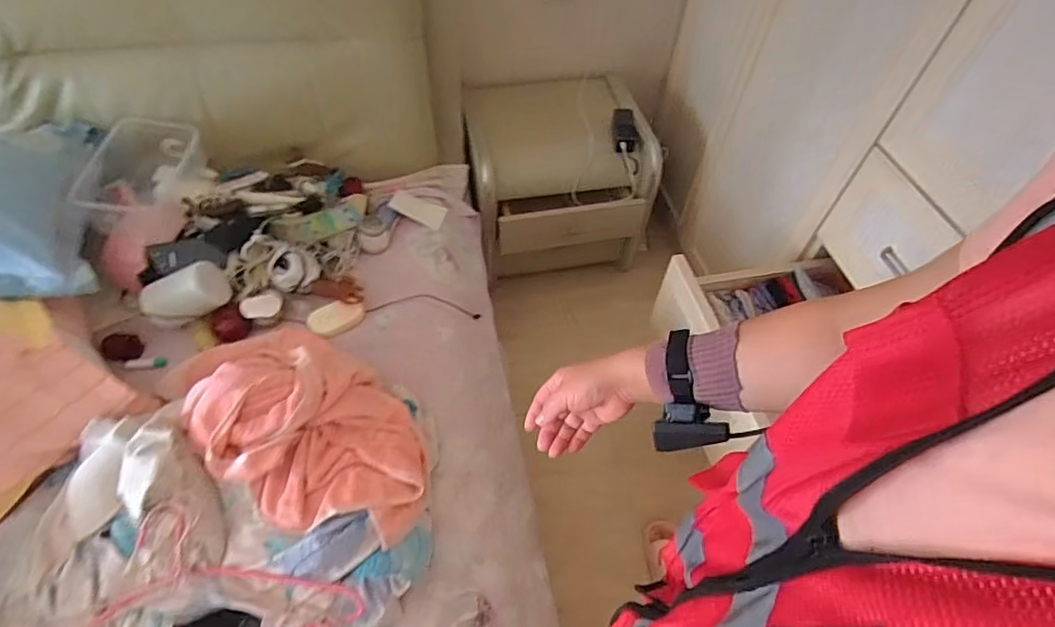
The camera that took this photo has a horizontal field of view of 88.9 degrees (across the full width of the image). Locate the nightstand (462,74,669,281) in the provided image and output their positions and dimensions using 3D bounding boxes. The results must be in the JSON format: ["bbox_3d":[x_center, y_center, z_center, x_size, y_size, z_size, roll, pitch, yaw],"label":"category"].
[{"bbox_3d":[0.080,-0.389,1.616,0.531,0.489,0.407,-9,54,-11],"label":"nightstand"}]

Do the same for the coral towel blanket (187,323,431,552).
[{"bbox_3d":[-0.319,0.178,0.805,0.365,0.147,0.265,38,59,22],"label":"coral towel blanket"}]

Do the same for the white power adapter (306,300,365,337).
[{"bbox_3d":[-0.374,0.009,1.057,0.107,0.023,0.066,-24,81,-22],"label":"white power adapter"}]

